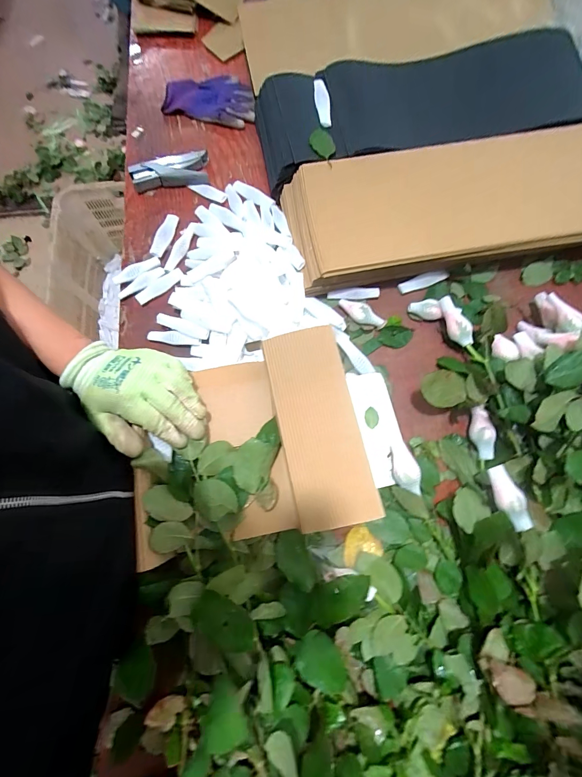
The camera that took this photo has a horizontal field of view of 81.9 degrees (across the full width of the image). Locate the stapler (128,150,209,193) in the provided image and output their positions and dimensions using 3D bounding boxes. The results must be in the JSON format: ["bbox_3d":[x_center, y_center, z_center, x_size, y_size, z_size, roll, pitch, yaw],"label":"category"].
[{"bbox_3d":[-0.232,-0.413,0.637,0.145,0.026,0.065,-8,75,-1],"label":"stapler"}]

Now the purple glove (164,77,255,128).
[{"bbox_3d":[-0.160,-0.587,0.681,0.187,0.033,0.105,11,75,4],"label":"purple glove"}]

